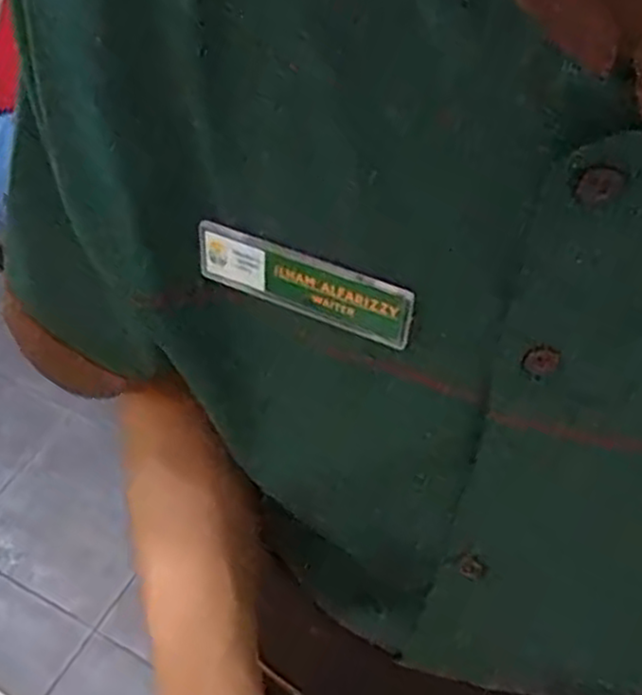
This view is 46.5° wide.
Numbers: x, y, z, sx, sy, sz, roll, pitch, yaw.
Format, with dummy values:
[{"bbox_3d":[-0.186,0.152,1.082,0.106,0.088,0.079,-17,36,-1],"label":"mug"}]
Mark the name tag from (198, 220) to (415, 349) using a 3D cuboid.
[{"bbox_3d":[-0.007,-0.023,0.269,0.083,0.026,0.006,19,50,20],"label":"name tag"}]

